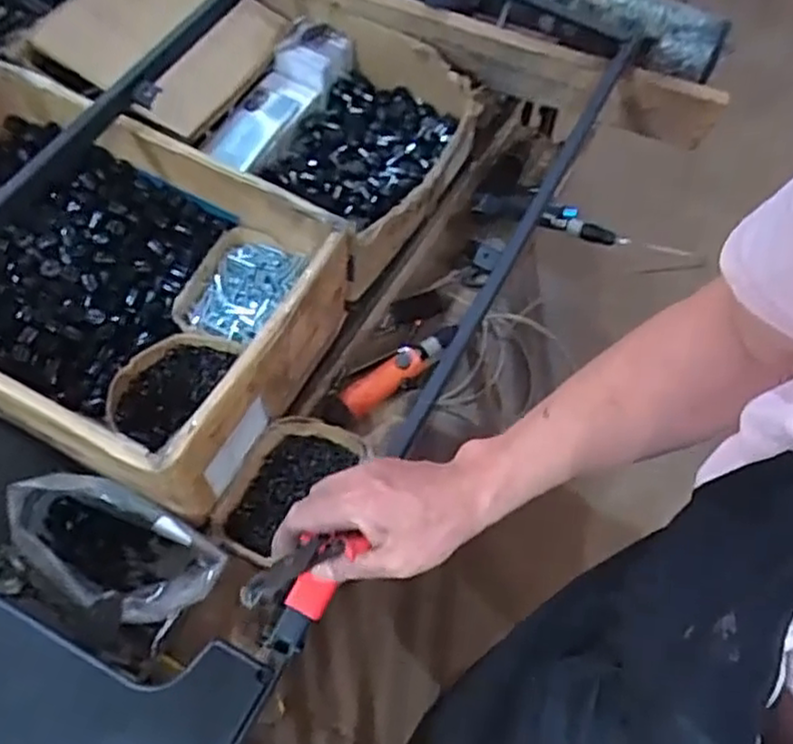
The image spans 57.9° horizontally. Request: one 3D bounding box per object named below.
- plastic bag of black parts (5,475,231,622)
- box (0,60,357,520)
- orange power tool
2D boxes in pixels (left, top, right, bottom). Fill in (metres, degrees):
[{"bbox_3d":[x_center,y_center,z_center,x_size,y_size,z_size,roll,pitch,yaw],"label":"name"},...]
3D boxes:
[{"bbox_3d":[-0.291,0.181,0.736,0.219,0.126,0.105,27,63,10],"label":"plastic bag of black parts"},{"bbox_3d":[-0.370,-0.121,0.826,0.555,0.155,0.372,24,63,9],"label":"box"},{"bbox_3d":[0.007,-0.008,0.925,0.170,0.035,0.042,-33,69,-19],"label":"orange power tool"}]

